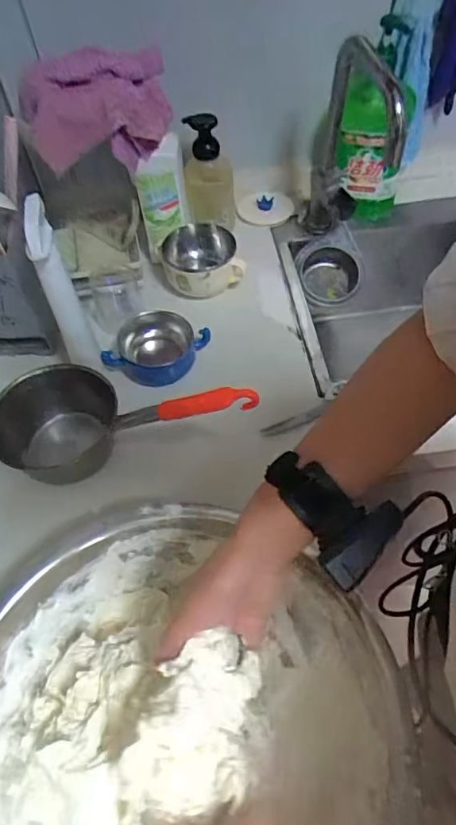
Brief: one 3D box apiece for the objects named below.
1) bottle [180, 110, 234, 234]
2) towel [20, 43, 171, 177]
[{"bbox_3d":[-0.031,-0.402,0.883,0.079,0.180,0.073,-3,52,2],"label":"bottle"},{"bbox_3d":[-0.179,-0.411,0.701,0.198,0.144,0.074,-14,52,-7],"label":"towel"}]

